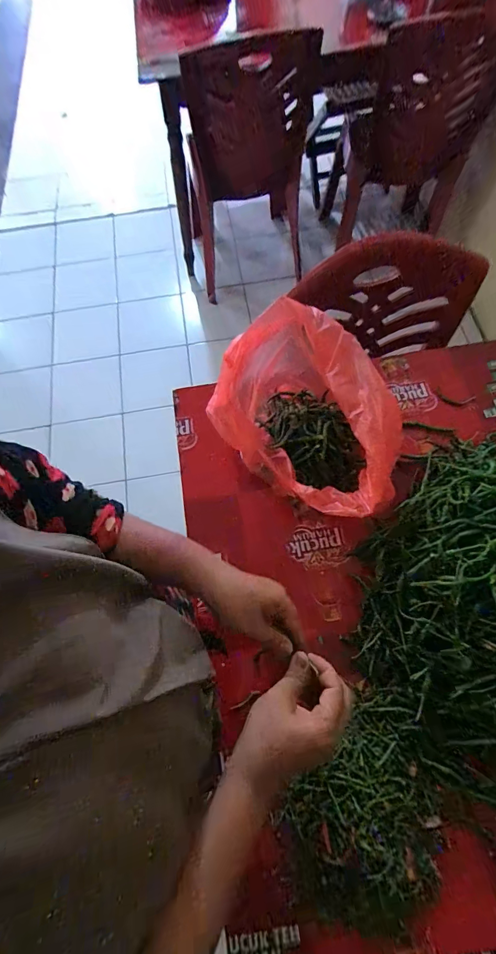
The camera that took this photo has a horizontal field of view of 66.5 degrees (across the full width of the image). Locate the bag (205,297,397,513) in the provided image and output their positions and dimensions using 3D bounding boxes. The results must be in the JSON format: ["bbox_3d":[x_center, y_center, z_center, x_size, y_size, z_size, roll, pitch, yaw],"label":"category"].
[{"bbox_3d":[0.073,-0.067,0.573,0.223,0.177,0.307,-18,68,-4],"label":"bag"}]

